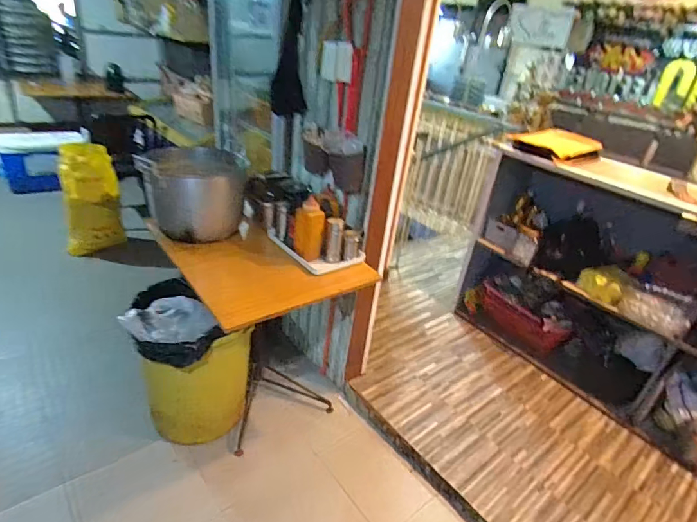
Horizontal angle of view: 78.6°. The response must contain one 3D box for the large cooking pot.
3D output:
[{"bbox_3d":[-0.546,-0.259,1.584,0.295,0.282,0.342,7,30,-2],"label":"large cooking pot"}]

